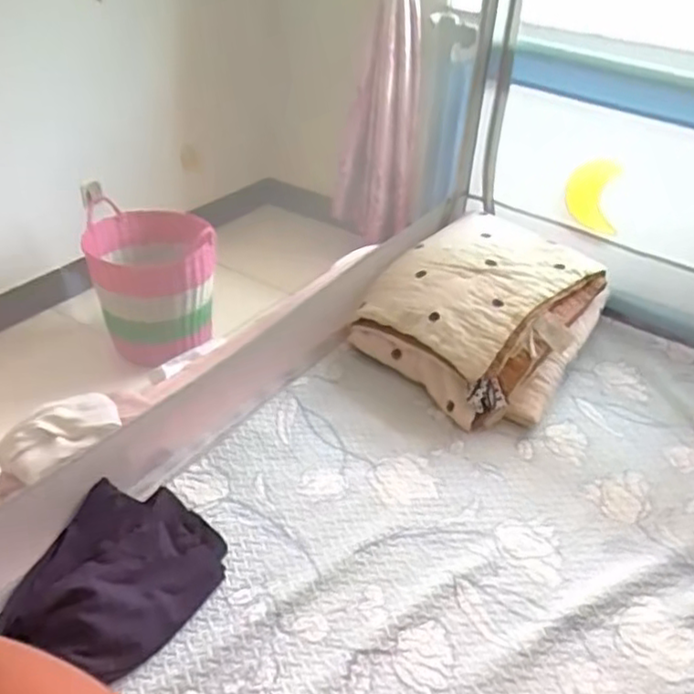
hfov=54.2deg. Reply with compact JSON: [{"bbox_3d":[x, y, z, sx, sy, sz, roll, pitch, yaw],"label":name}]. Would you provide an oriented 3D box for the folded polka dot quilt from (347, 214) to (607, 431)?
[{"bbox_3d":[0.312,-0.078,1.542,0.436,0.224,0.476,27,42,29],"label":"folded polka dot quilt"}]

